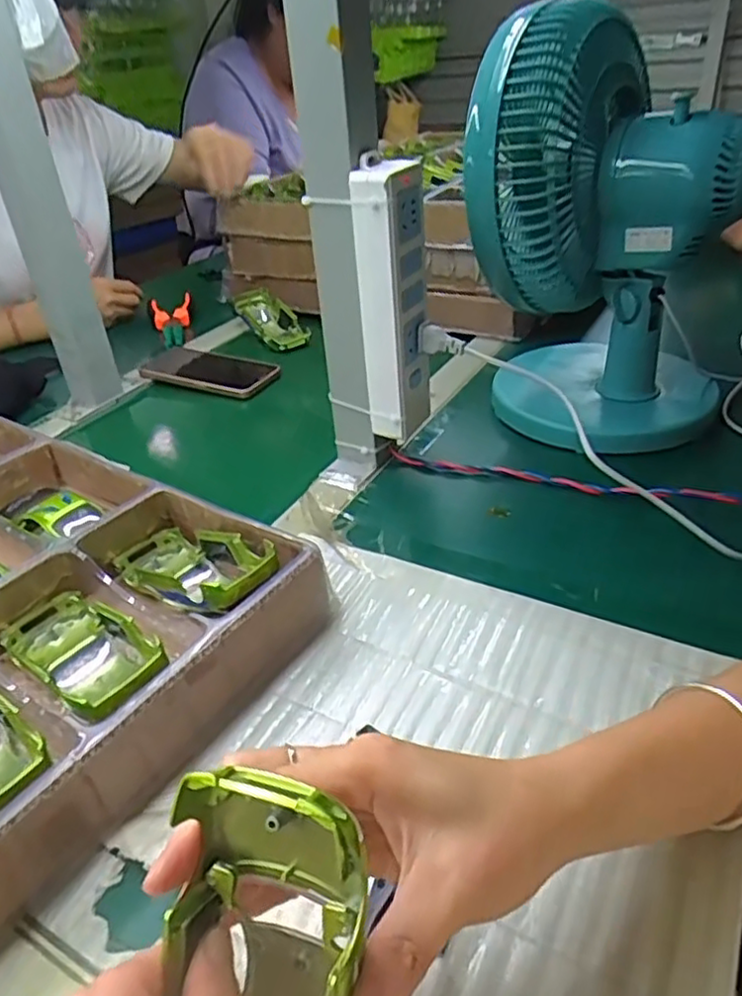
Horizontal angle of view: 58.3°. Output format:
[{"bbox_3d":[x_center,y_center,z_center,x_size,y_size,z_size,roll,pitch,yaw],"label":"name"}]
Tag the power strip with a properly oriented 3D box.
[{"bbox_3d":[0.018,-0.142,0.496,0.038,0.194,0.048,17,40,29],"label":"power strip"}]

